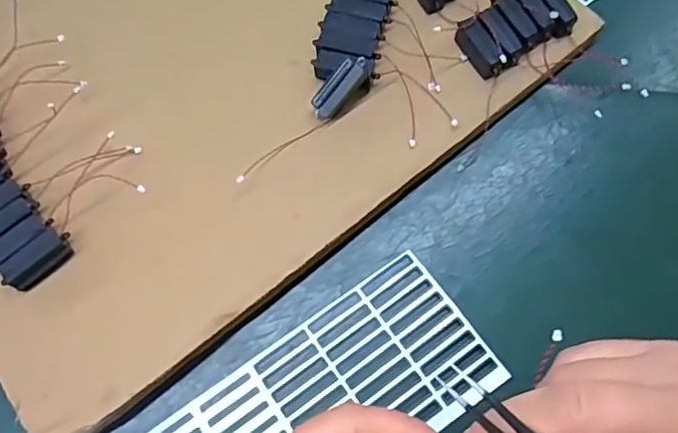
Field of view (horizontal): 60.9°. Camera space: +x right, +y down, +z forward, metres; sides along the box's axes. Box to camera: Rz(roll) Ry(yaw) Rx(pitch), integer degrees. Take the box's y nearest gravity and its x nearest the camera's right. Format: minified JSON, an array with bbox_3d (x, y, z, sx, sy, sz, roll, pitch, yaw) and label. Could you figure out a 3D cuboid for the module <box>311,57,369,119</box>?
[{"bbox_3d":[0.001,-0.058,0.260,0.012,0.007,0.032,48,110,13],"label":"module"}]

